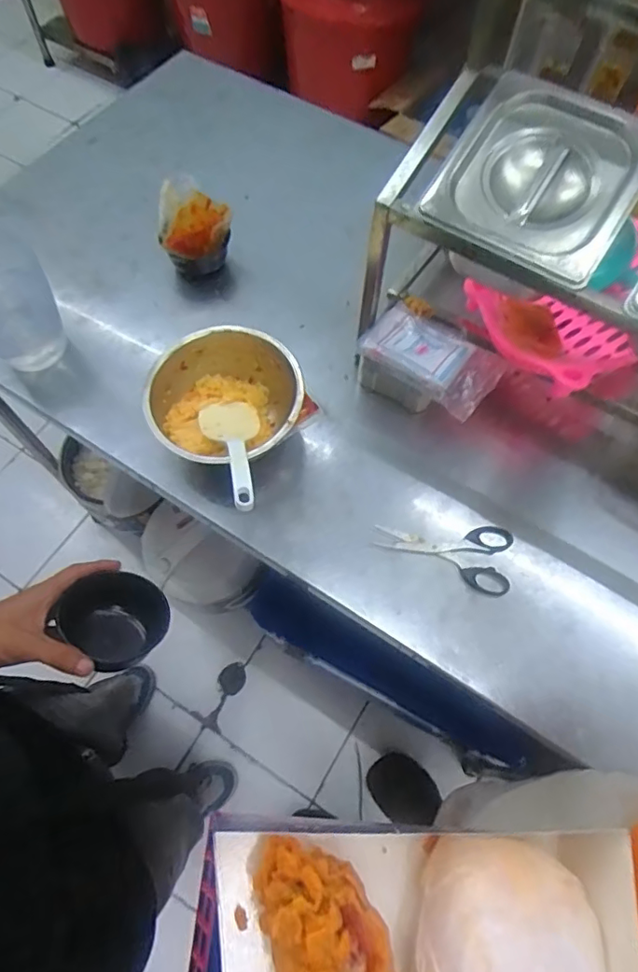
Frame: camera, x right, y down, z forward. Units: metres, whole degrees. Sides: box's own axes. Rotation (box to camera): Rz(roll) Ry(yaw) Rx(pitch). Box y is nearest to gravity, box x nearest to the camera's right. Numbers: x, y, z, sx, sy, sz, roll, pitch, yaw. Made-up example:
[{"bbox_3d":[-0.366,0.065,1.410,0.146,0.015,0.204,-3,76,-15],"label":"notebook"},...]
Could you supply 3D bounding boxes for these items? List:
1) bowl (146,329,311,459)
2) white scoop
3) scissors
[{"bbox_3d":[-0.103,-0.090,0.623,0.157,0.077,0.165,1,66,-1],"label":"bowl"},{"bbox_3d":[-0.091,-0.039,0.571,0.065,0.026,0.180,-9,37,-6],"label":"white scoop"},{"bbox_3d":[0.135,0.072,0.603,0.146,0.008,0.075,11,66,3],"label":"scissors"}]

